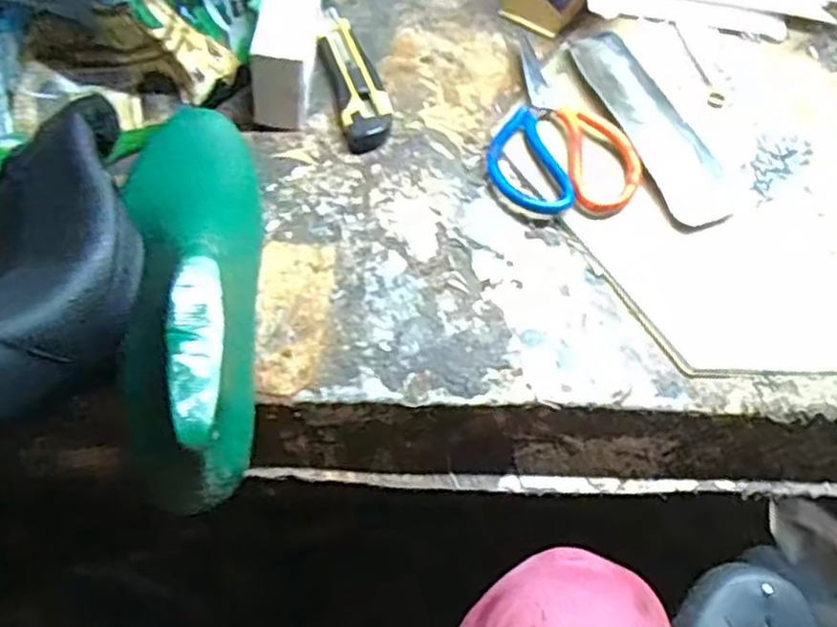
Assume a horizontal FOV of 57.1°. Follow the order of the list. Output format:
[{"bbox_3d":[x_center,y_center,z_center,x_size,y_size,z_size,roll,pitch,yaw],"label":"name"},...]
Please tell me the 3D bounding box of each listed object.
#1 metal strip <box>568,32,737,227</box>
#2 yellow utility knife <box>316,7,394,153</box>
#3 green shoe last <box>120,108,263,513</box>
[{"bbox_3d":[0.172,-0.145,0.580,0.051,0.008,0.190,-17,61,-12],"label":"metal strip"},{"bbox_3d":[-0.053,-0.191,0.605,0.038,0.017,0.152,-12,60,-10],"label":"yellow utility knife"},{"bbox_3d":[-0.131,-0.023,0.449,0.078,0.099,0.268,-7,59,-7],"label":"green shoe last"}]

